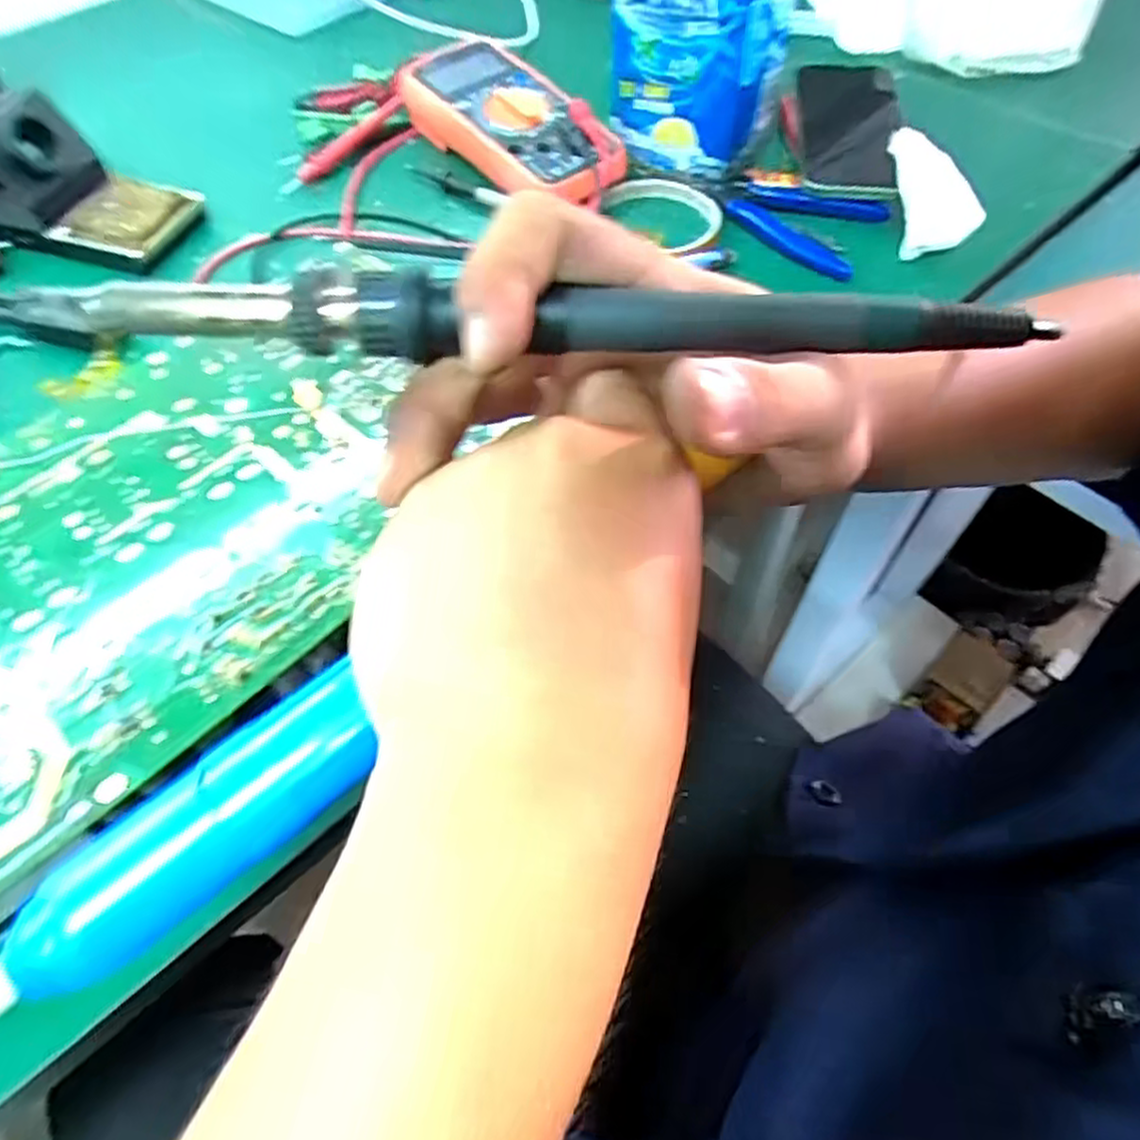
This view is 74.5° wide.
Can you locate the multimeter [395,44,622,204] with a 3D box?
[{"bbox_3d":[-0.043,-0.302,0.506,0.067,0.042,0.185,-36,64,-21],"label":"multimeter"}]

